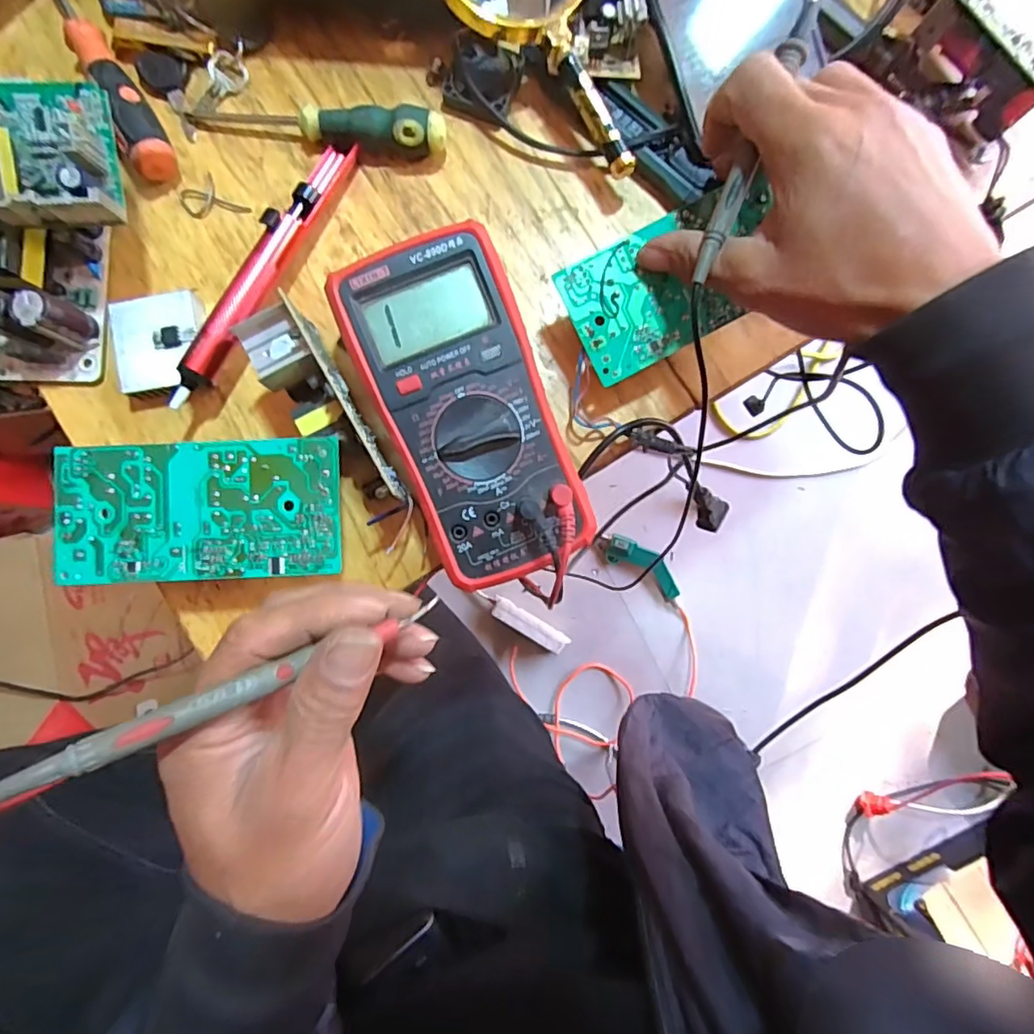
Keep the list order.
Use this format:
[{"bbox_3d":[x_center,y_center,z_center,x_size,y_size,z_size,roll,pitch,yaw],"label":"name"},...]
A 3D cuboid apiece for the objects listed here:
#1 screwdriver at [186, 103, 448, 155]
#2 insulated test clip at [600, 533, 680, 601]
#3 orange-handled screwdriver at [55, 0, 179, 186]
[{"bbox_3d":[-0.118,-0.233,0.336,0.153,0.026,0.021,6,88,0],"label":"screwdriver"},{"bbox_3d":[0.193,0.071,0.875,0.143,0.029,0.046,32,88,1],"label":"insulated test clip"},{"bbox_3d":[-0.247,-0.273,0.331,0.023,0.028,0.161,-29,88,-1],"label":"orange-handled screwdriver"}]

